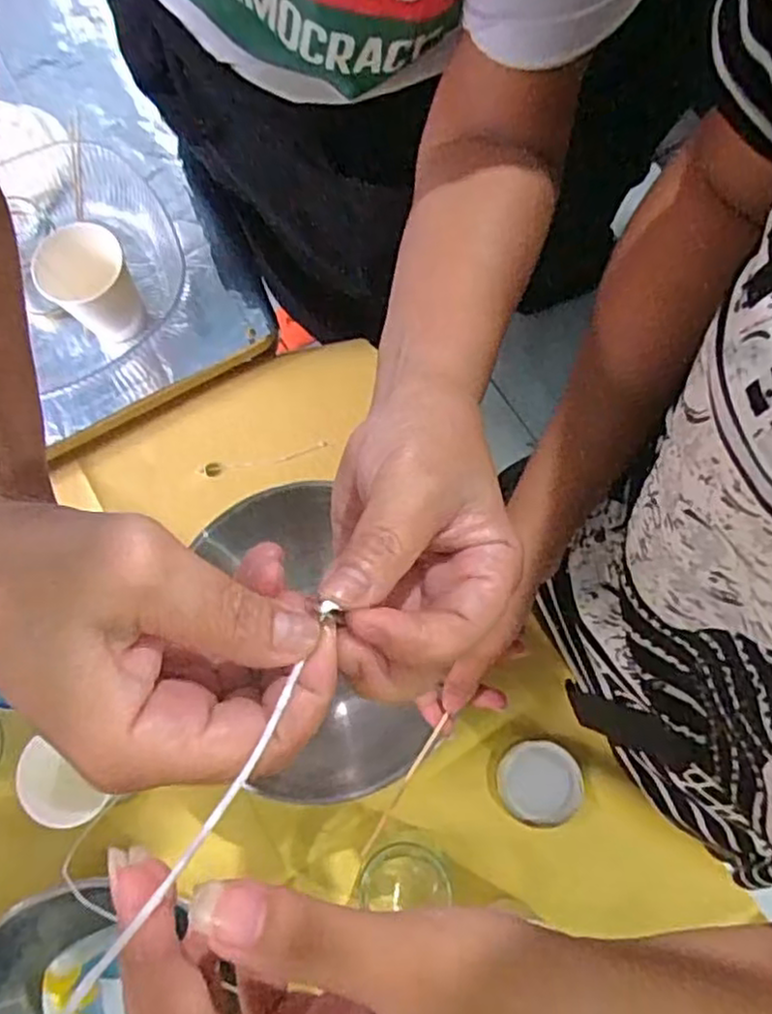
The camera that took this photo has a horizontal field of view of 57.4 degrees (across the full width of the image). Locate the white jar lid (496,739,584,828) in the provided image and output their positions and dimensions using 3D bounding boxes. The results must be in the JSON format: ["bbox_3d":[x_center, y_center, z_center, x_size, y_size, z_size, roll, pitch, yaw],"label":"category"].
[{"bbox_3d":[0.131,0.235,0.601,0.067,0.017,0.067,0,77,1],"label":"white jar lid"}]

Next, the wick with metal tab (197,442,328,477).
[{"bbox_3d":[-0.117,-0.046,0.678,0.121,0.012,0.013,-13,77,-2],"label":"wick with metal tab"}]

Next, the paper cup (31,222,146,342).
[{"bbox_3d":[-0.257,-0.194,0.626,0.074,0.094,0.070,0,77,1],"label":"paper cup"}]

